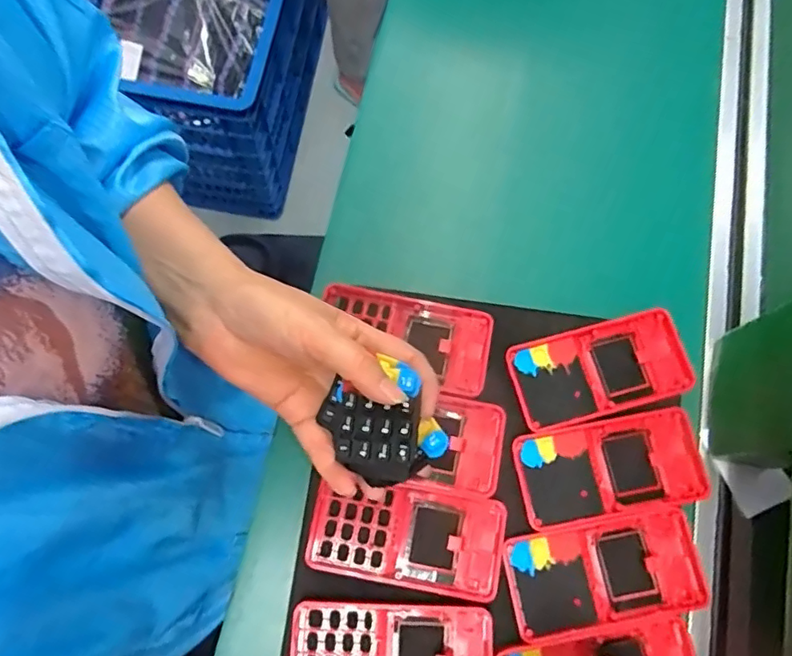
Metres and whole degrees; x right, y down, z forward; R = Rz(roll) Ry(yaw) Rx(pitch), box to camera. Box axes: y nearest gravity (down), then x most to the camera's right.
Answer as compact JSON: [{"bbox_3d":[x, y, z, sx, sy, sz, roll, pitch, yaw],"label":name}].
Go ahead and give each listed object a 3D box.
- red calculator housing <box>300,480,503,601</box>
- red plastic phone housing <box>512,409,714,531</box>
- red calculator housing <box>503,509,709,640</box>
[{"bbox_3d":[0.006,0.134,0.369,0.122,0.016,0.061,10,75,2],"label":"red calculator housing"},{"bbox_3d":[0.143,0.092,0.377,0.123,0.007,0.060,-8,76,-3],"label":"red plastic phone housing"},{"bbox_3d":[0.132,0.157,0.361,0.122,0.006,0.060,-7,75,-3],"label":"red calculator housing"}]

